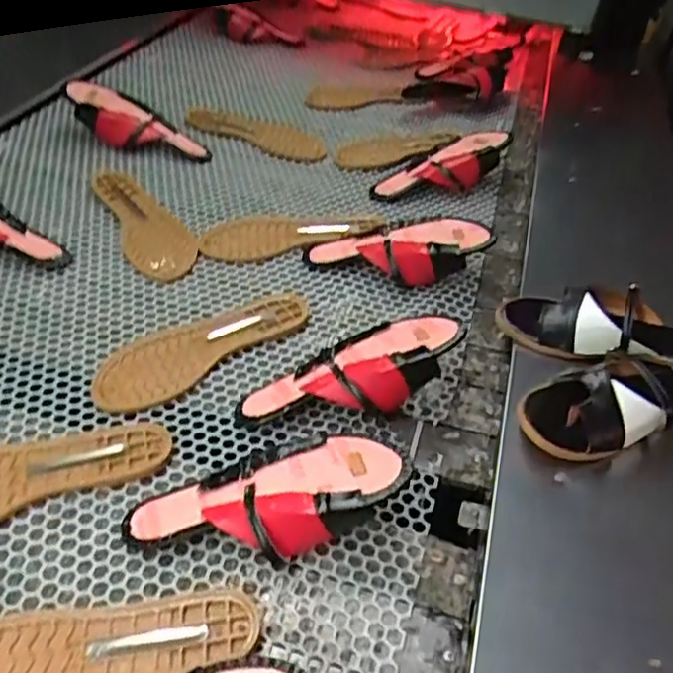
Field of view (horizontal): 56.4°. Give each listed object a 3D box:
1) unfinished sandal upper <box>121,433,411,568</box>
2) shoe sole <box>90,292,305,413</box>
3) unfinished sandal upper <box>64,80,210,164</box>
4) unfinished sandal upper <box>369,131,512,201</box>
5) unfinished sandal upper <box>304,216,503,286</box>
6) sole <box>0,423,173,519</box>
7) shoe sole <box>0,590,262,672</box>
[{"bbox_3d":[-0.059,0.142,0.540,0.242,0.050,0.097,-13,45,2],"label":"unfinished sandal upper"},{"bbox_3d":[-0.146,0.007,0.710,0.260,0.013,0.082,-27,53,-30],"label":"shoe sole"},{"bbox_3d":[-0.321,-0.339,1.018,0.241,0.059,0.079,21,42,-12],"label":"unfinished sandal upper"},{"bbox_3d":[0.160,-0.269,0.999,0.241,0.061,0.083,-22,50,-11],"label":"unfinished sandal upper"},{"bbox_3d":[0.080,-0.112,0.827,0.244,0.067,0.092,-2,42,15],"label":"unfinished sandal upper"},{"bbox_3d":[-0.286,0.125,0.570,0.255,0.013,0.086,-17,49,-23],"label":"sole"},{"bbox_3d":[-0.191,0.236,0.465,0.255,0.016,0.080,-11,46,-18],"label":"shoe sole"}]

